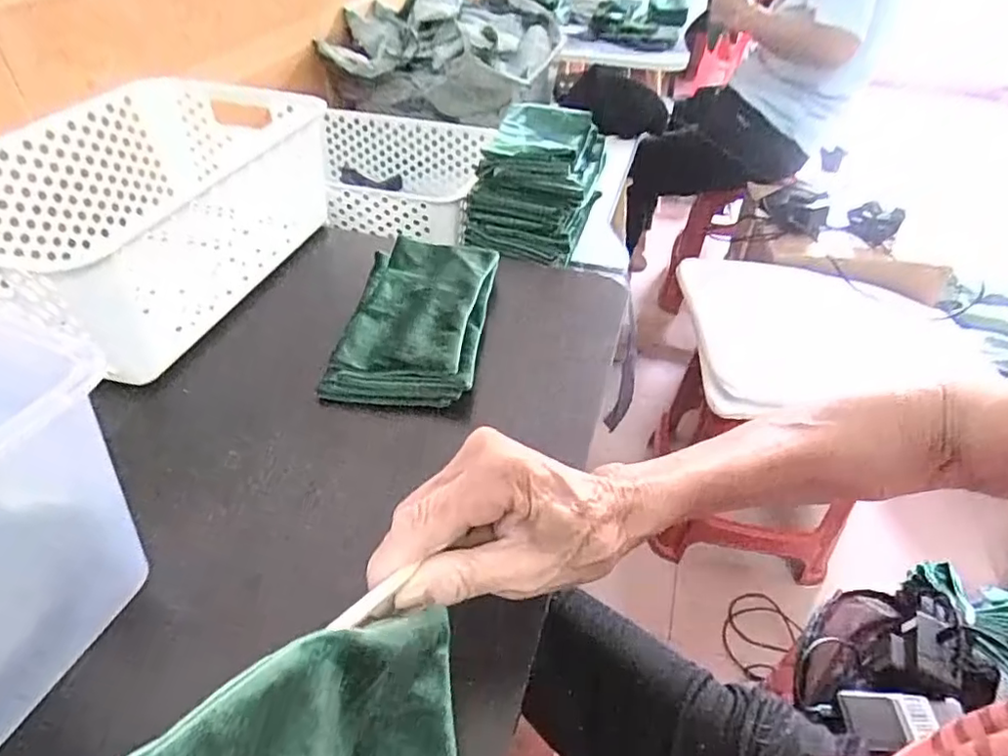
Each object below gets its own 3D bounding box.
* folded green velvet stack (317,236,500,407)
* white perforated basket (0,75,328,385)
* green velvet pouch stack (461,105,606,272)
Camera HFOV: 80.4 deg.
[{"bbox_3d":[-0.068,-0.051,0.473,0.105,0.027,0.171,5,43,3],"label":"folded green velvet stack"},{"bbox_3d":[-0.295,-0.139,0.503,0.197,0.116,0.303,12,44,10],"label":"white perforated basket"},{"bbox_3d":[0.038,-0.221,0.669,0.120,0.105,0.171,13,44,11],"label":"green velvet pouch stack"}]

